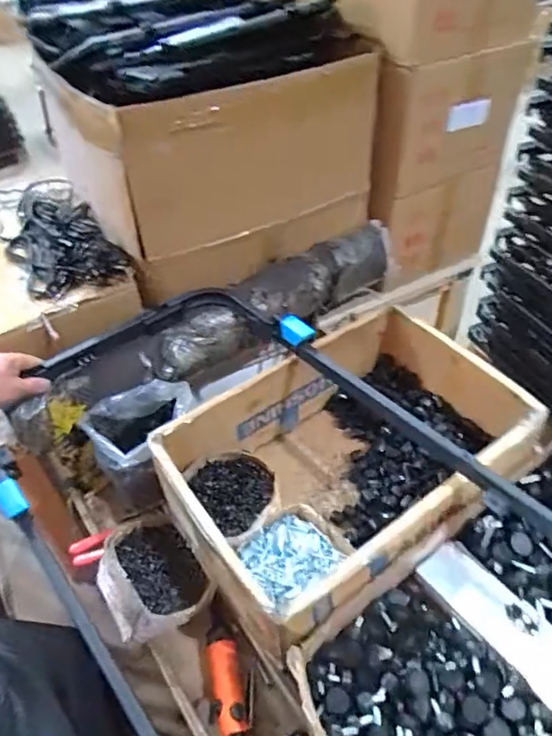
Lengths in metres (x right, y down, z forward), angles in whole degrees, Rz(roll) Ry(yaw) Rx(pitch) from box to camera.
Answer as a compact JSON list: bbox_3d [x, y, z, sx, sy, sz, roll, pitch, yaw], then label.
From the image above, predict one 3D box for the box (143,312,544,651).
[{"bbox_3d":[0.112,0.146,0.872,0.531,0.181,0.377,-30,49,-24],"label":"box"}]

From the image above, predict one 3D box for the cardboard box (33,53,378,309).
[{"bbox_3d":[-0.093,-0.379,1.036,0.562,0.344,0.263,-22,46,-18],"label":"cardboard box"}]

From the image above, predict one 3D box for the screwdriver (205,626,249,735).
[{"bbox_3d":[-0.063,0.456,0.718,0.054,0.047,0.204,-12,44,-8],"label":"screwdriver"}]

